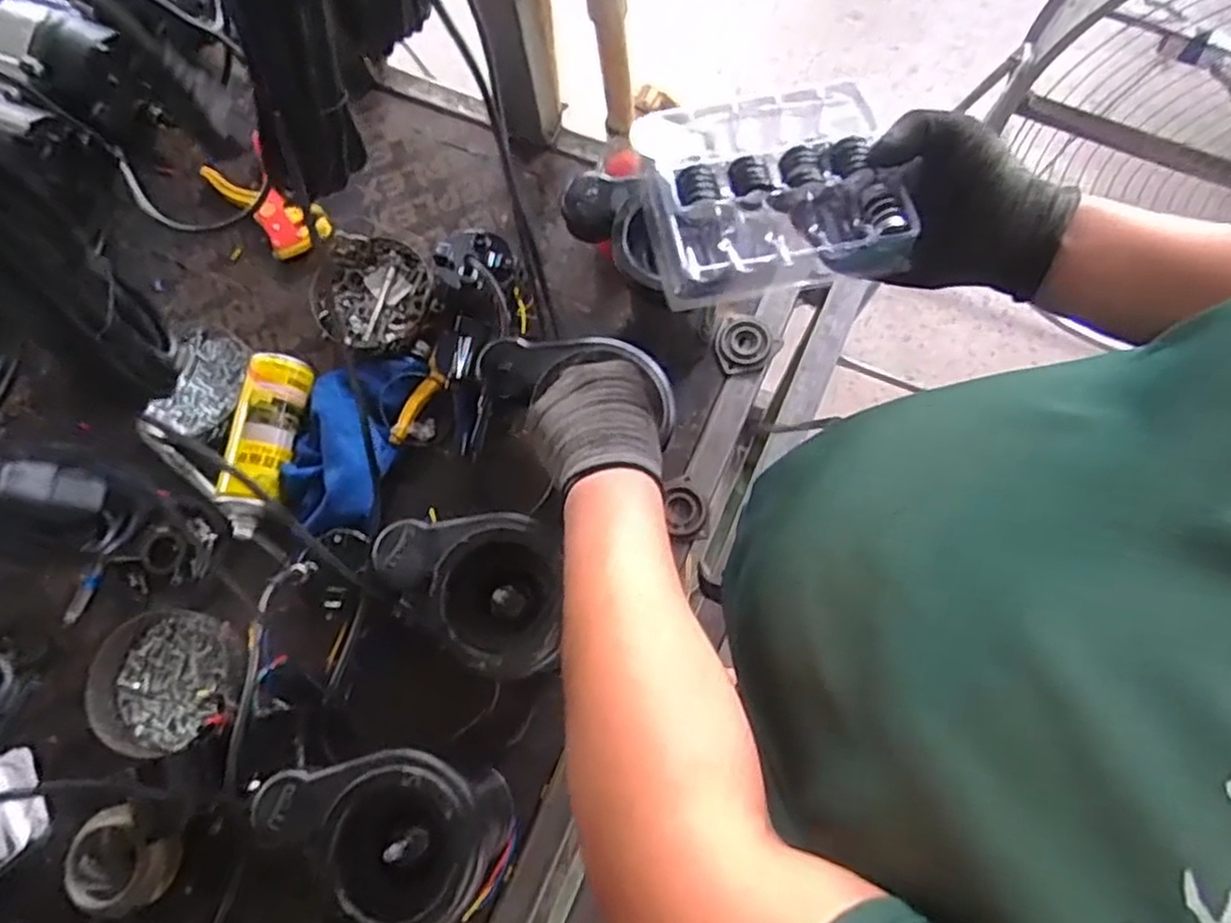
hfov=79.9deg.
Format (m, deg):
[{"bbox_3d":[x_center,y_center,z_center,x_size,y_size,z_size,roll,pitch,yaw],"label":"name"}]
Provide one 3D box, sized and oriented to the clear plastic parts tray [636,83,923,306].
[{"bbox_3d":[0.103,-0.186,0.499,0.163,0.035,0.147,-10,75,-1],"label":"clear plastic parts tray"}]

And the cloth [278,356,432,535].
[{"bbox_3d":[-0.273,-0.020,0.756,0.110,0.046,0.207,5,53,3],"label":"cloth"}]

